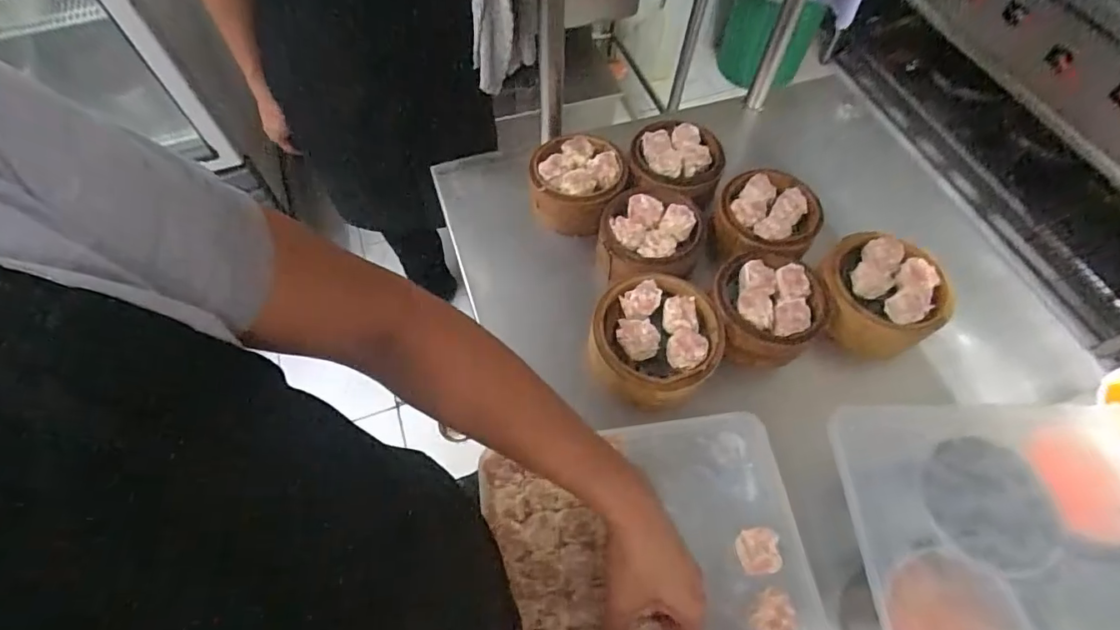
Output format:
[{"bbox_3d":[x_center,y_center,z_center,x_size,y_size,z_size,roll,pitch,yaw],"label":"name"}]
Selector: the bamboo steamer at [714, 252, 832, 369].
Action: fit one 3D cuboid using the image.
[{"bbox_3d":[0.241,-0.009,0.615,0.121,0.068,0.117,8,61,4],"label":"bamboo steamer"}]

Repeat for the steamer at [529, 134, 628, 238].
[{"bbox_3d":[0.025,-0.179,0.707,0.118,0.069,0.118,13,61,7],"label":"steamer"}]

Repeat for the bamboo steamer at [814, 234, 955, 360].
[{"bbox_3d":[0.381,-0.021,0.631,0.138,0.076,0.123,18,62,9],"label":"bamboo steamer"}]

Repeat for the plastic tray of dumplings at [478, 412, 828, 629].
[{"bbox_3d":[0.091,0.254,0.491,0.303,0.060,0.290,-8,61,-5],"label":"plastic tray of dumplings"}]

